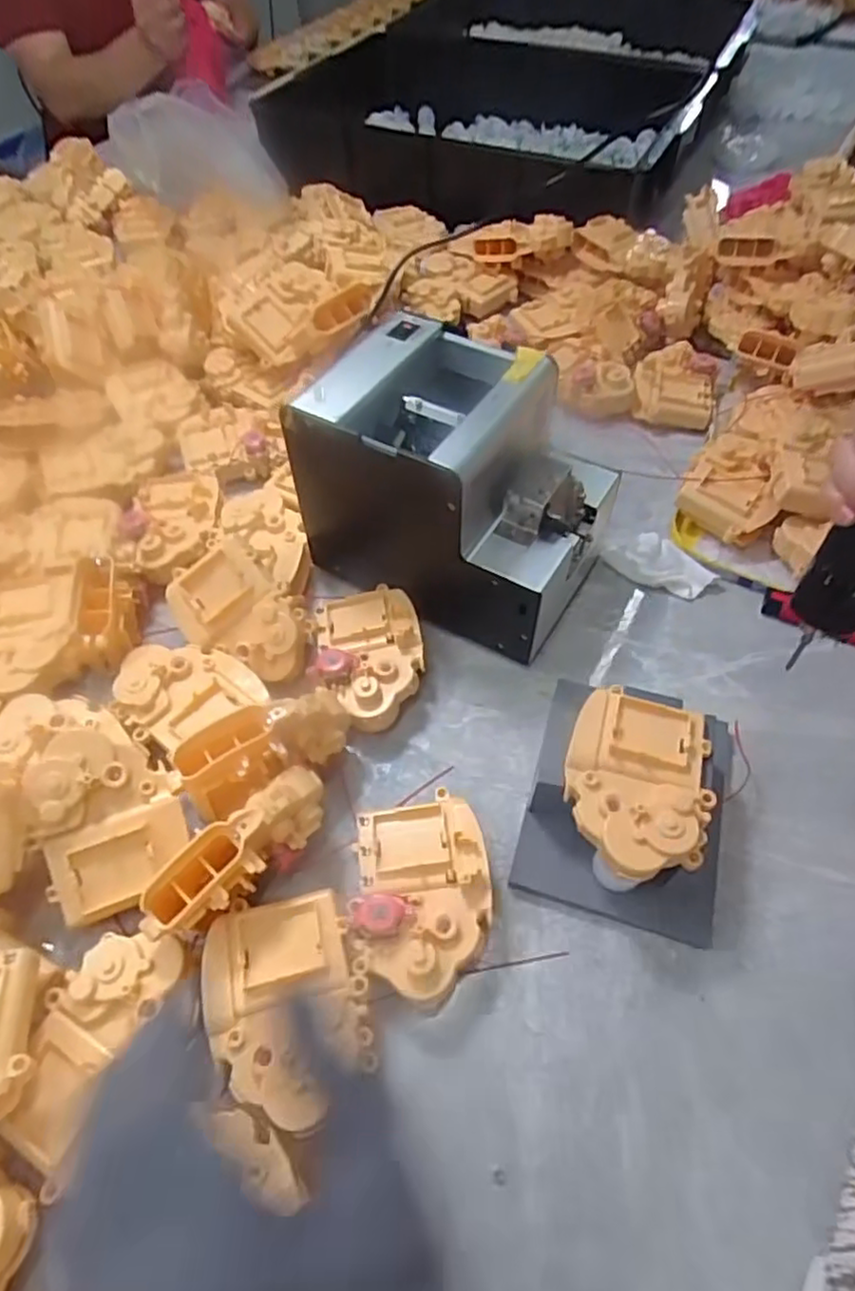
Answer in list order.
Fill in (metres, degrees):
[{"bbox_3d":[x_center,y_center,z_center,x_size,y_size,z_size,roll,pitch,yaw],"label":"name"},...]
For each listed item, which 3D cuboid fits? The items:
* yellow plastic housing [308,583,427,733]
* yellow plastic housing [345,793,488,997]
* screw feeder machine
[{"bbox_3d":[-0.038,0.008,0.440,0.072,0.040,0.107,-2,54,0],"label":"yellow plastic housing"},{"bbox_3d":[-0.004,0.132,0.352,0.074,0.039,0.100,-11,55,-6],"label":"yellow plastic housing"},{"bbox_3d":[0.021,-0.103,0.451,0.185,0.147,0.134,27,59,19],"label":"screw feeder machine"}]

